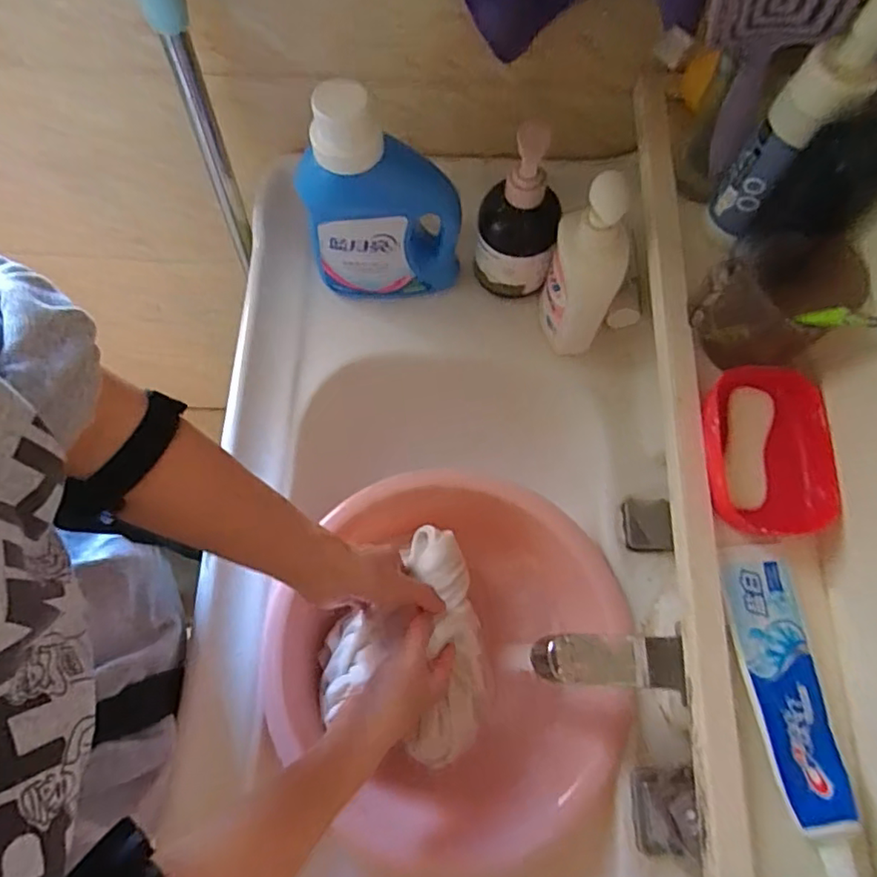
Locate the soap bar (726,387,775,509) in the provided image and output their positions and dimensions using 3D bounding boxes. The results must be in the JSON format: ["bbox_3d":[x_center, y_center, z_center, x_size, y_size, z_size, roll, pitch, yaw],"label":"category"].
[{"bbox_3d":[0.220,0.007,0.420,0.027,0.018,0.084,9,71,3],"label":"soap bar"}]

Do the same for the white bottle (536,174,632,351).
[{"bbox_3d":[0.130,-0.148,0.536,0.061,0.181,0.056,19,71,6],"label":"white bottle"}]

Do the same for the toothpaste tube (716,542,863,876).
[{"bbox_3d":[0.220,0.157,0.365,0.048,0.023,0.181,-7,71,-3],"label":"toothpaste tube"}]

